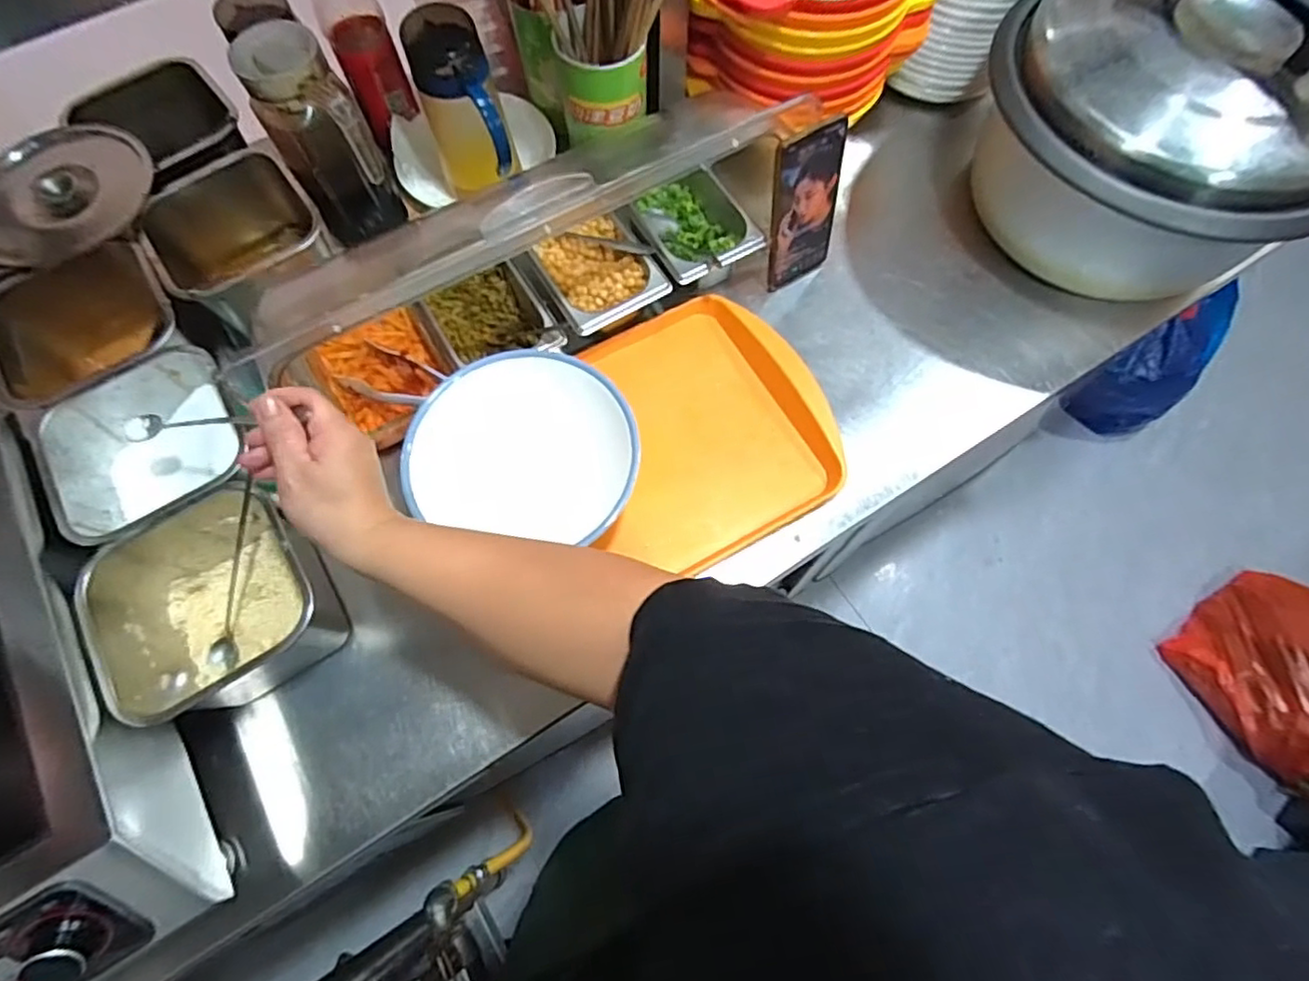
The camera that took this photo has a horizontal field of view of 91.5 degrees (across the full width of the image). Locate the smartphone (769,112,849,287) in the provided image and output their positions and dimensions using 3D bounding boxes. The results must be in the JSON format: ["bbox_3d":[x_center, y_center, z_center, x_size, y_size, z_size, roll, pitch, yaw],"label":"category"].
[{"bbox_3d":[0.149,-0.279,0.634,0.083,0.165,0.009,-32,62,-6],"label":"smartphone"}]

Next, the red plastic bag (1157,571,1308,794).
[{"bbox_3d":[1.215,0.340,1.185,0.323,0.278,0.320,-42,74,-14],"label":"red plastic bag"}]

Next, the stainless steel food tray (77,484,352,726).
[{"bbox_3d":[-0.352,0.095,0.529,0.150,0.099,0.150,-32,72,-11],"label":"stainless steel food tray"}]

